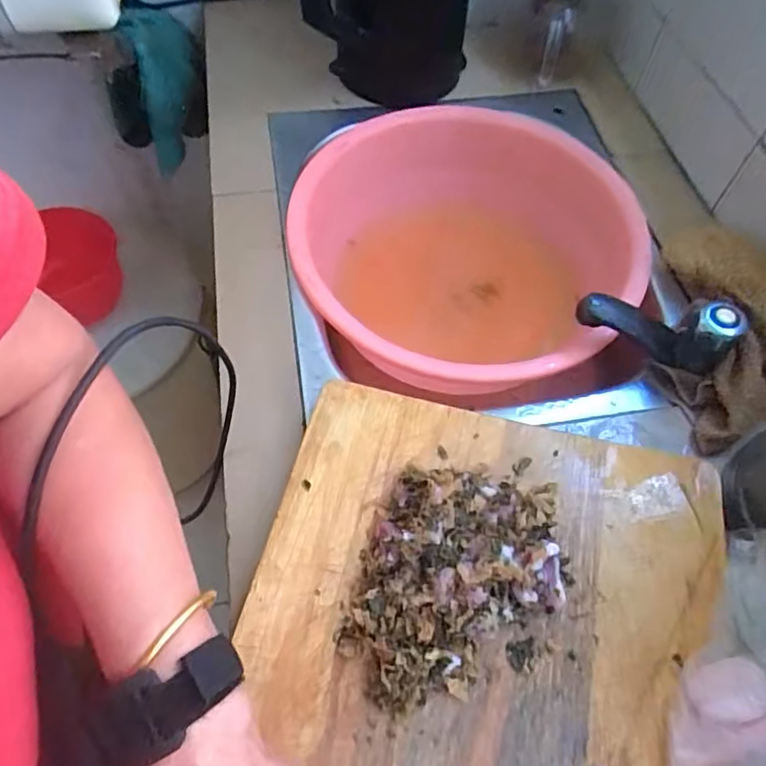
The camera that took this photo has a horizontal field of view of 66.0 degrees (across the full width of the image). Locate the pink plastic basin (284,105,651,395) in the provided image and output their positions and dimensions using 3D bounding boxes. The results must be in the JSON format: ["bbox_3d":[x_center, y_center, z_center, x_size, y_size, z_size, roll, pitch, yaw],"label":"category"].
[{"bbox_3d":[0.077,-0.111,0.656,0.320,0.206,0.348,1,59,-1],"label":"pink plastic basin"}]

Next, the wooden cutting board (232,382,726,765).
[{"bbox_3d":[0.052,0.189,0.342,0.290,0.031,0.385,11,59,8],"label":"wooden cutting board"}]

